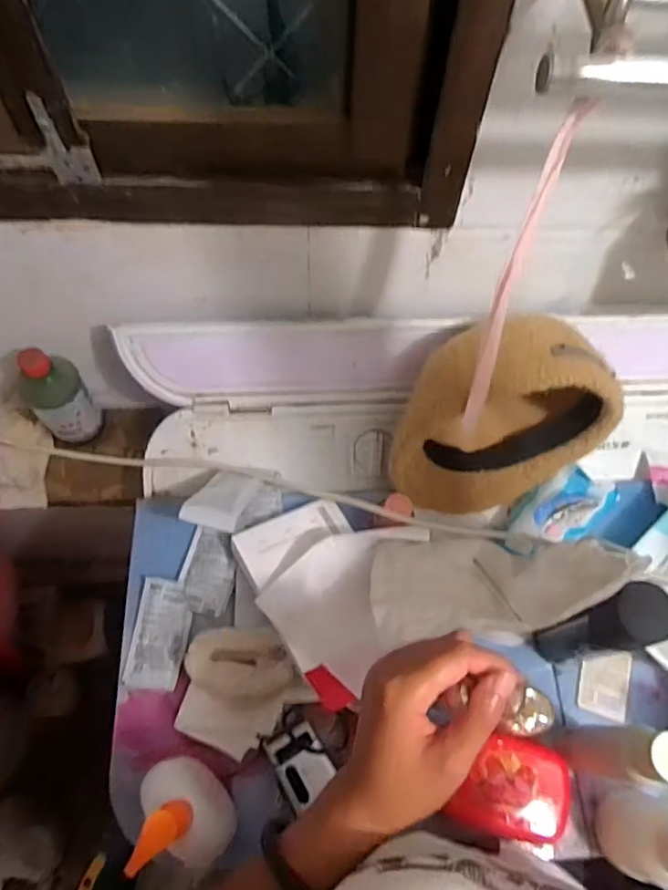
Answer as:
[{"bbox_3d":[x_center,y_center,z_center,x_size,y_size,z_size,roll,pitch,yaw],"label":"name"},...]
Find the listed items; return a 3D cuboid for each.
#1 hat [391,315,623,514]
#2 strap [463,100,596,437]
[{"bbox_3d":[0.182,-0.025,0.615,0.221,0.217,0.119,3,63,-1],"label":"hat"},{"bbox_3d":[0.133,-0.104,0.440,0.025,0.279,0.058,12,64,4],"label":"strap"}]

